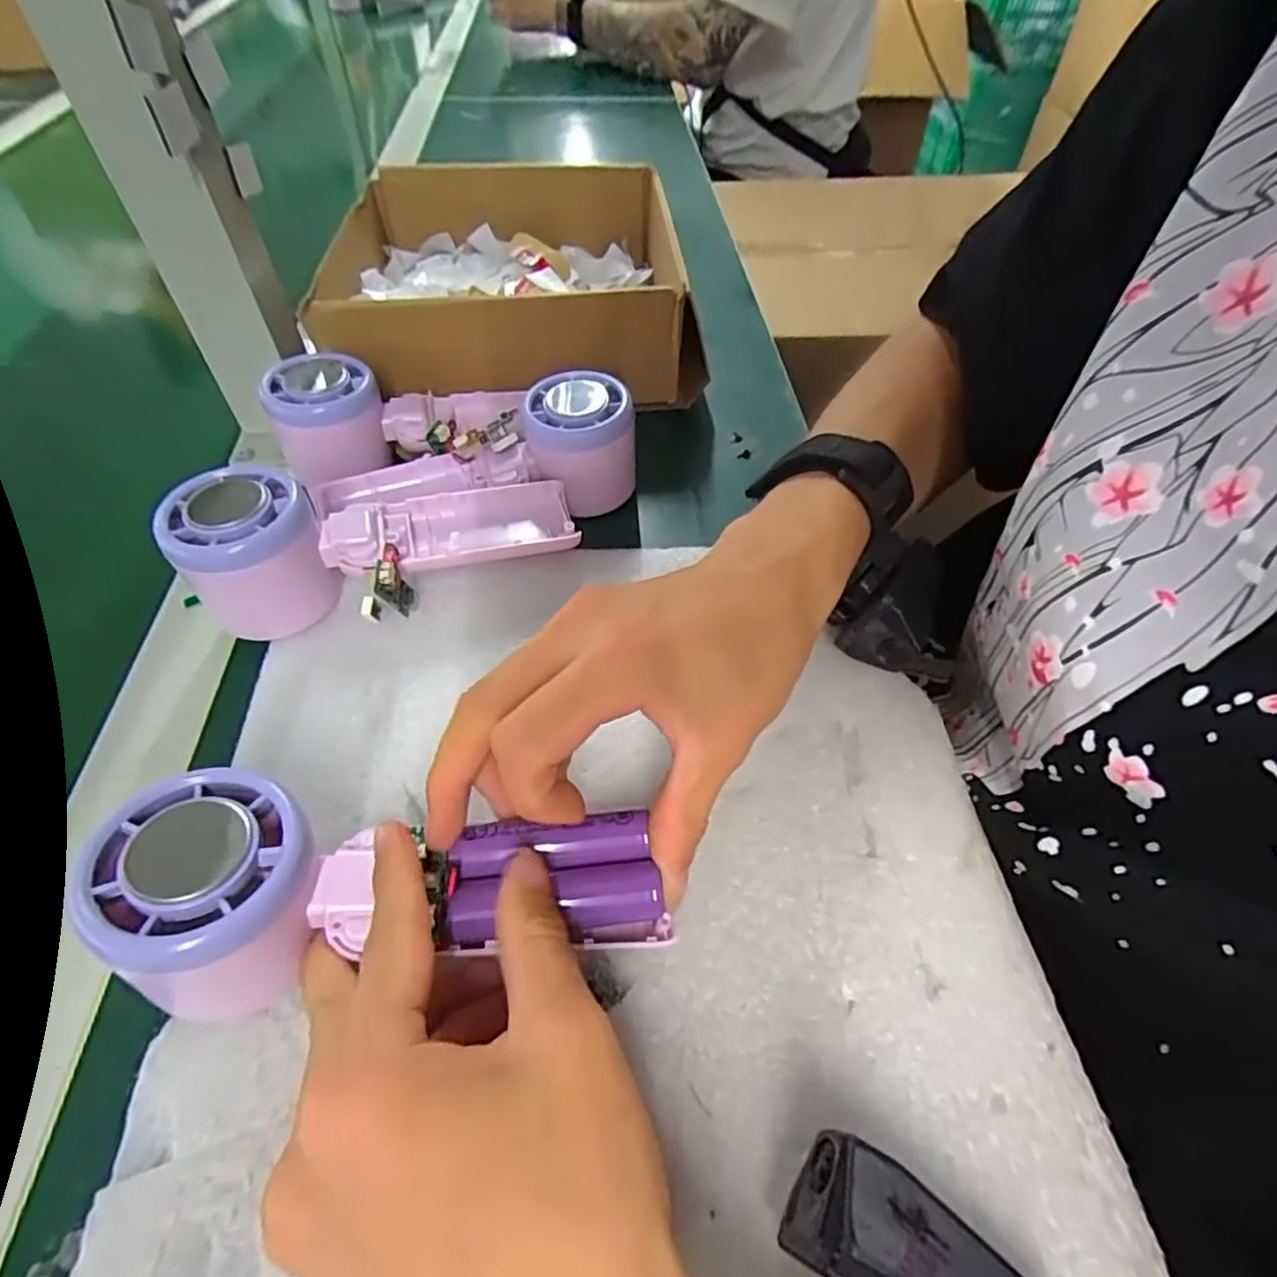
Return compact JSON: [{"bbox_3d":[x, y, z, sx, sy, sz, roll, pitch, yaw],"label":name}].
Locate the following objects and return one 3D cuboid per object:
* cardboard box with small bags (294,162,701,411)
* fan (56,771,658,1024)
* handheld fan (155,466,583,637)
[{"bbox_3d":[-0.083,-0.237,0.444,0.210,0.068,0.211,-7,52,-7],"label":"cardboard box with small bags"},{"bbox_3d":[-0.074,0.080,0.213,0.158,0.052,0.057,3,51,-13],"label":"fan"},{"bbox_3d":[-0.110,-0.047,0.301,0.158,0.057,0.058,-20,54,-16],"label":"handheld fan"}]

